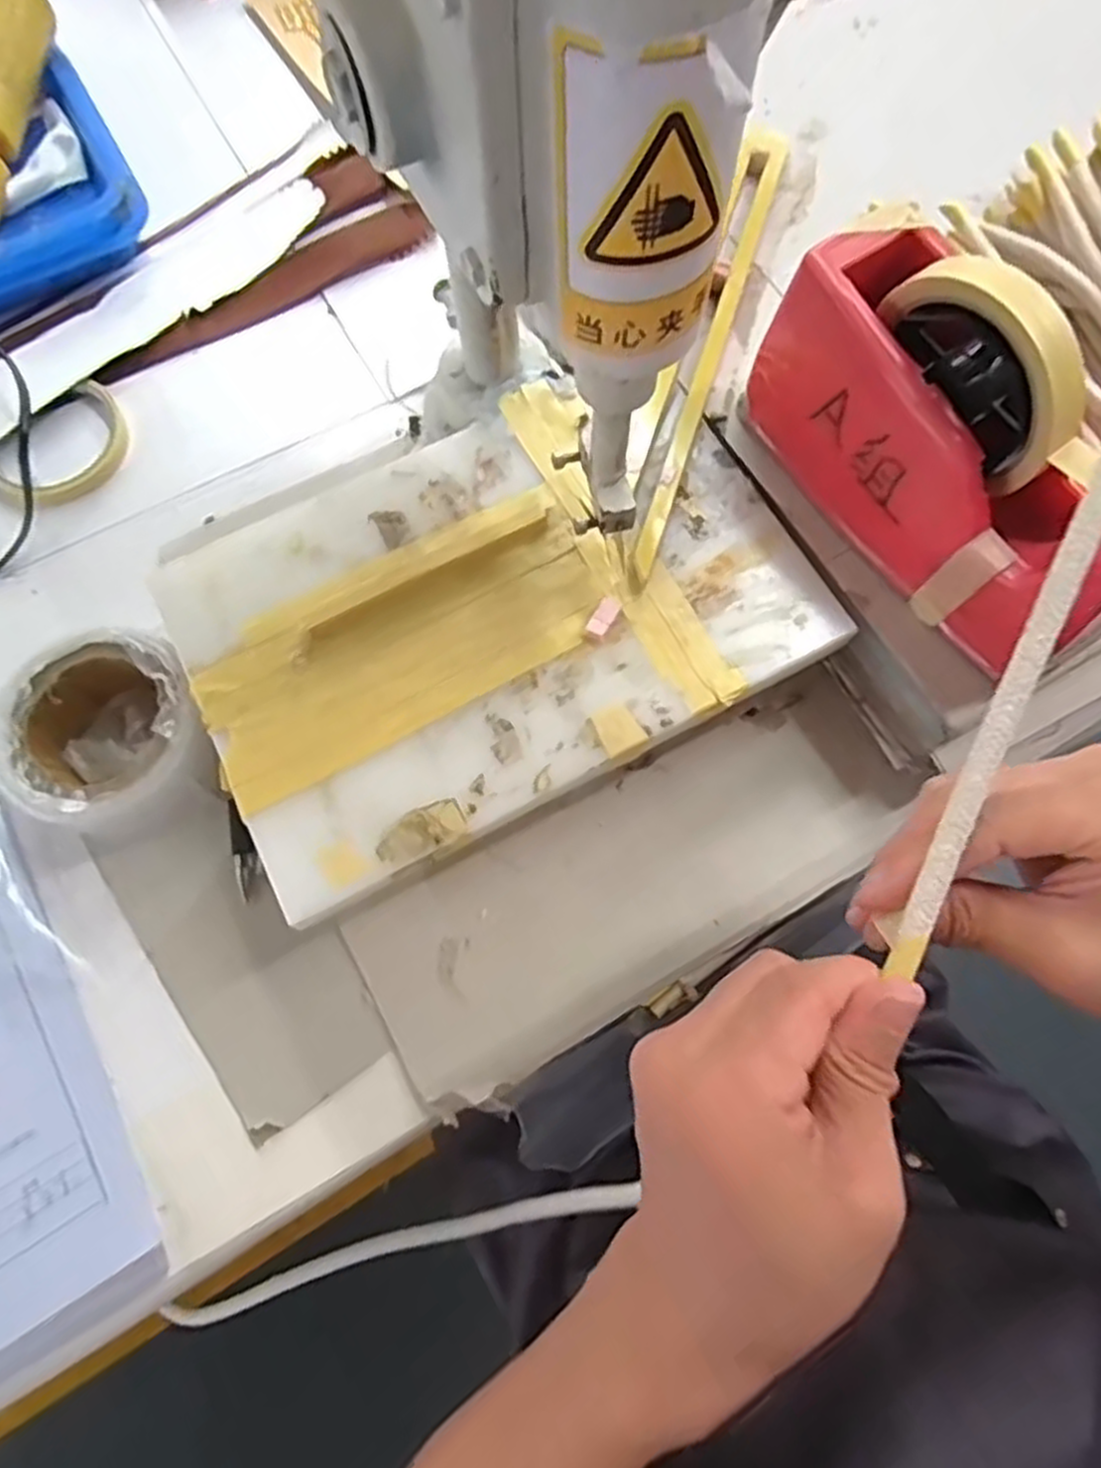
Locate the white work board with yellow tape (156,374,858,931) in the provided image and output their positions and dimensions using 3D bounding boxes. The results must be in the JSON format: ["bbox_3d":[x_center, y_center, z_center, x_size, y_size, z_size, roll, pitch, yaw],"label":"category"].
[{"bbox_3d":[-0.028,-0.065,0.388,0.293,0.014,0.199,-27,74,-9],"label":"white work board with yellow tape"}]

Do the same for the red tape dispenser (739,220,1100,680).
[{"bbox_3d":[0.179,-0.129,0.349,0.071,0.123,0.195,-30,75,-10],"label":"red tape dispenser"}]

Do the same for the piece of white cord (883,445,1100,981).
[{"bbox_3d":[0.141,-0.018,0.233,0.012,0.009,0.190,20,95,6],"label":"piece of white cord"}]

